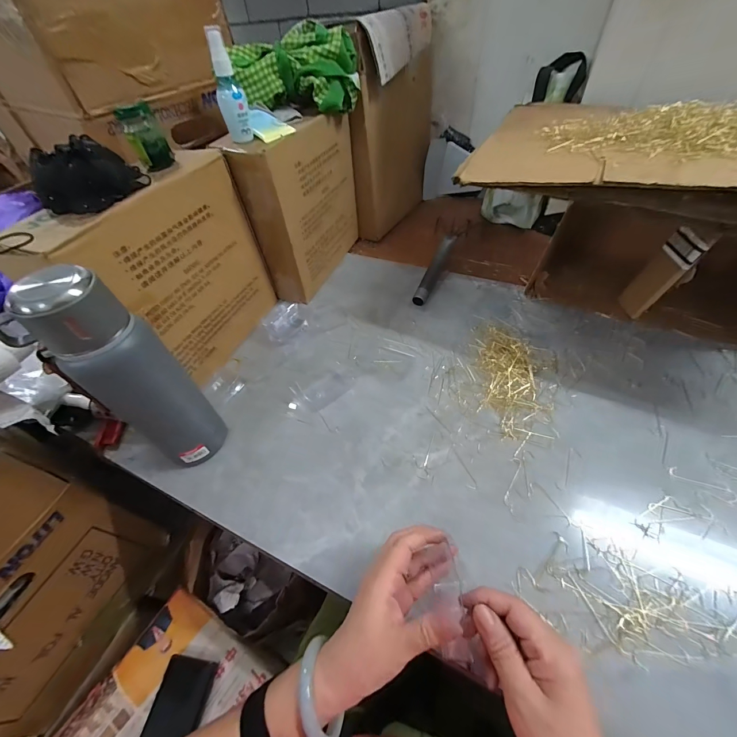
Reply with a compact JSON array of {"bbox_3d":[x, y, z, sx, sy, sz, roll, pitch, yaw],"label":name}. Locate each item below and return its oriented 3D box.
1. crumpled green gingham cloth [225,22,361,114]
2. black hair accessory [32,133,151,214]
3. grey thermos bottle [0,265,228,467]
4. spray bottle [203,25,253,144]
[{"bbox_3d":[-0.120,-0.491,0.549,0.206,0.100,0.089,-9,49,-2],"label":"crumpled green gingham cloth"},{"bbox_3d":[-0.318,-0.218,0.372,0.070,0.060,0.103,28,57,26],"label":"black hair accessory"},{"bbox_3d":[-0.251,0.023,0.367,0.061,0.274,0.072,15,53,16],"label":"grey thermos bottle"},{"bbox_3d":[-0.192,-0.378,0.453,0.036,0.128,0.031,-17,50,-9],"label":"spray bottle"}]

